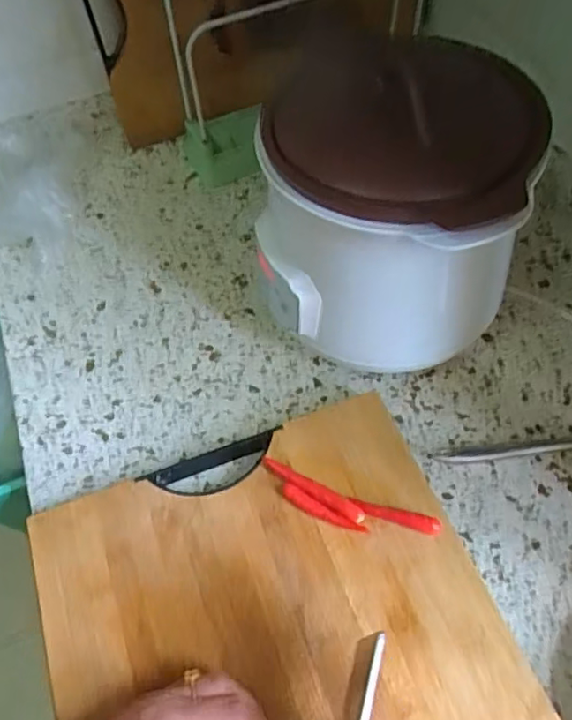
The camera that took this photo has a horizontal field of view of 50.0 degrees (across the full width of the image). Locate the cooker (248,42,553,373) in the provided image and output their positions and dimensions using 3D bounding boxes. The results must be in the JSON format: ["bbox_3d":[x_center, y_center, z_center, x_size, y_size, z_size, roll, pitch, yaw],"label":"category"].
[{"bbox_3d":[0.087,-0.106,0.496,0.184,0.223,0.172,18,59,14],"label":"cooker"}]

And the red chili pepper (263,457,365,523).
[{"bbox_3d":[0.020,0.097,0.461,0.086,0.007,0.012,27,62,19],"label":"red chili pepper"}]

